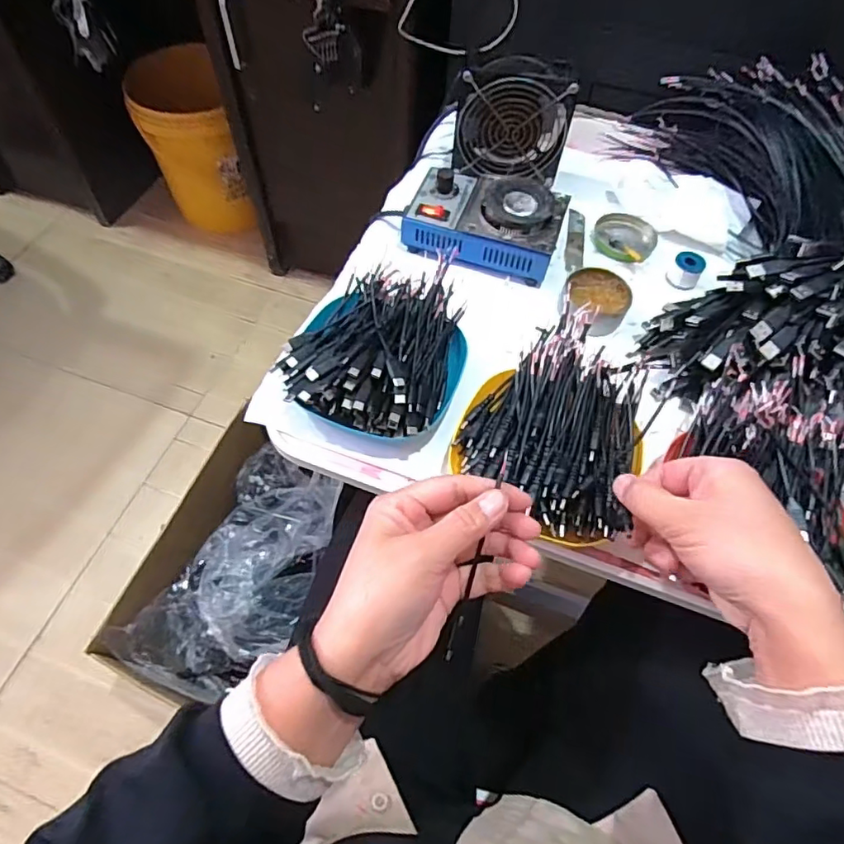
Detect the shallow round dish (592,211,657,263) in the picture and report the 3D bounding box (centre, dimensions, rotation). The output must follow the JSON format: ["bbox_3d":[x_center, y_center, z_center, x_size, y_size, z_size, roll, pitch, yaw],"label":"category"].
[{"bbox_3d":[0.217,-0.199,0.594,0.065,0.011,0.065,1,60,-2],"label":"shallow round dish"}]

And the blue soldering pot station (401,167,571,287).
[{"bbox_3d":[0.064,-0.202,0.561,0.149,0.061,0.105,20,61,9],"label":"blue soldering pot station"}]

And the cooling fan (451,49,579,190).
[{"bbox_3d":[0.097,-0.323,0.598,0.119,0.108,0.055,11,60,4],"label":"cooling fan"}]

